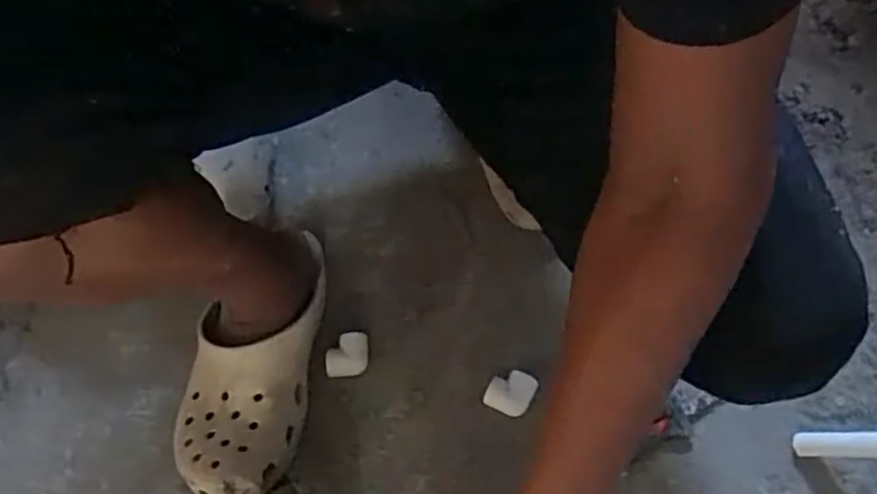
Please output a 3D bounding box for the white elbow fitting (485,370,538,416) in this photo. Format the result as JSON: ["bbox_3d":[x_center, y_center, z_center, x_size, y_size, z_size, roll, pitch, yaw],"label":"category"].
[{"bbox_3d":[0.071,0.144,0.687,0.044,0.035,0.049,21,68,15],"label":"white elbow fitting"}]

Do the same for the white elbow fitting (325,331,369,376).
[{"bbox_3d":[-0.093,0.109,0.709,0.042,0.021,0.046,-4,65,1],"label":"white elbow fitting"}]

